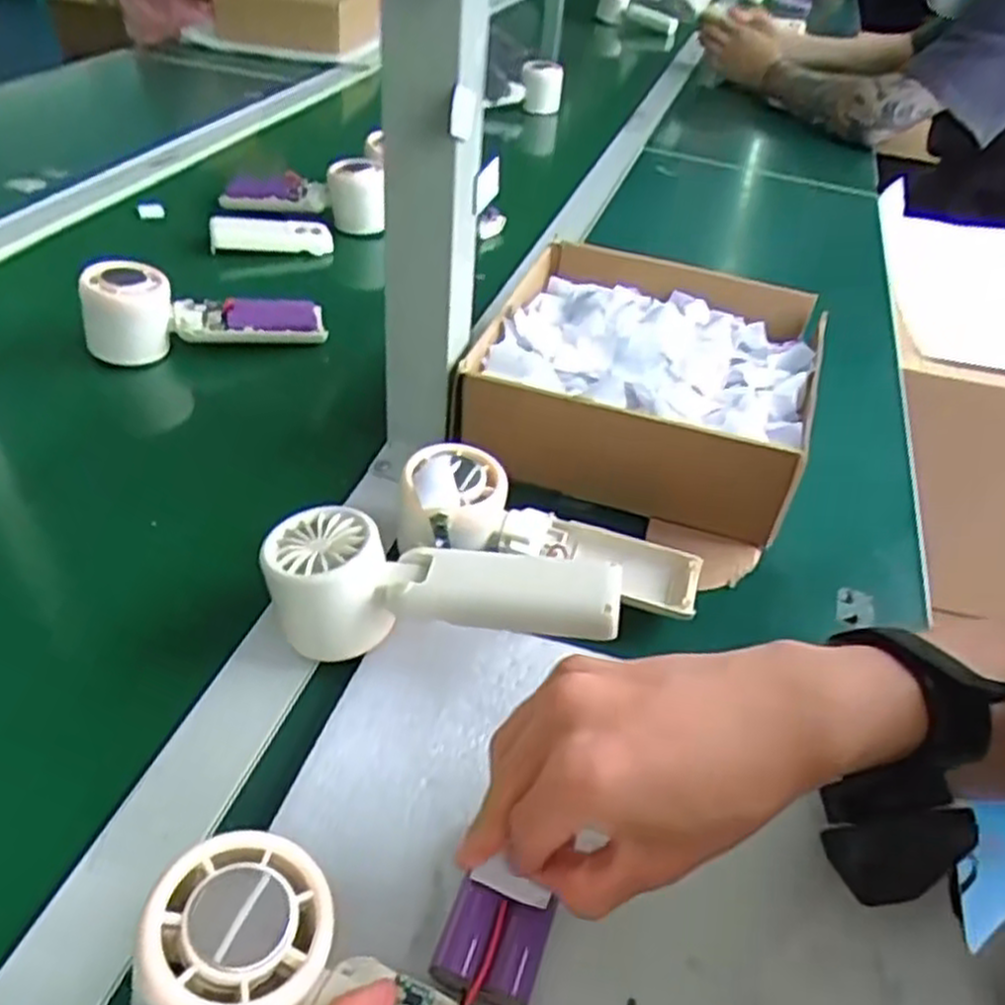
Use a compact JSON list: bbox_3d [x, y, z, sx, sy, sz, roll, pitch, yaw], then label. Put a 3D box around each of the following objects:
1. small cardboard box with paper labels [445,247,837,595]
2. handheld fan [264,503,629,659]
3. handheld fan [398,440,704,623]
[{"bbox_3d":[0.103,-0.088,0.542,0.200,0.080,0.226,17,43,14],"label":"small cardboard box with paper labels"},{"bbox_3d":[-0.029,0.044,0.377,0.160,0.052,0.050,5,42,2],"label":"handheld fan"},{"bbox_3d":[0.026,0.018,0.425,0.164,0.037,0.066,19,42,-4],"label":"handheld fan"}]

